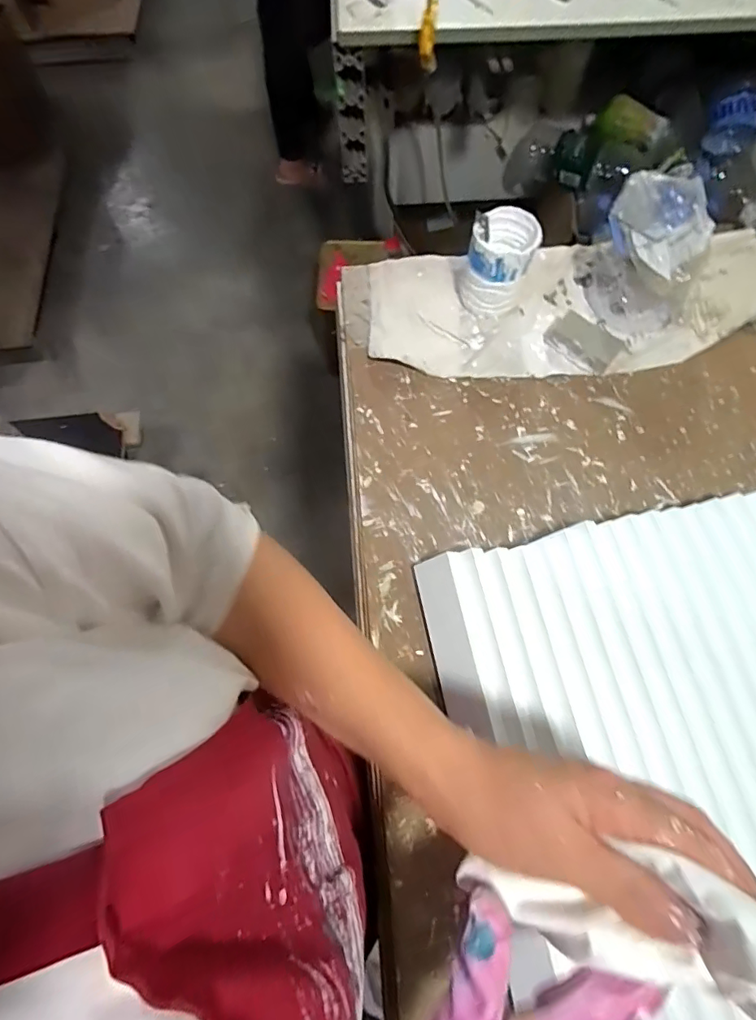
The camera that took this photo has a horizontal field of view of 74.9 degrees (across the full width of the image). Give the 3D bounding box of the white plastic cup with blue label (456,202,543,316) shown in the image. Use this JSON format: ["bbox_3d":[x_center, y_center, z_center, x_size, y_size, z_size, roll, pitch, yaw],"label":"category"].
[{"bbox_3d":[0.123,-0.256,0.516,0.069,0.083,0.064,0,70,1],"label":"white plastic cup with blue label"}]

